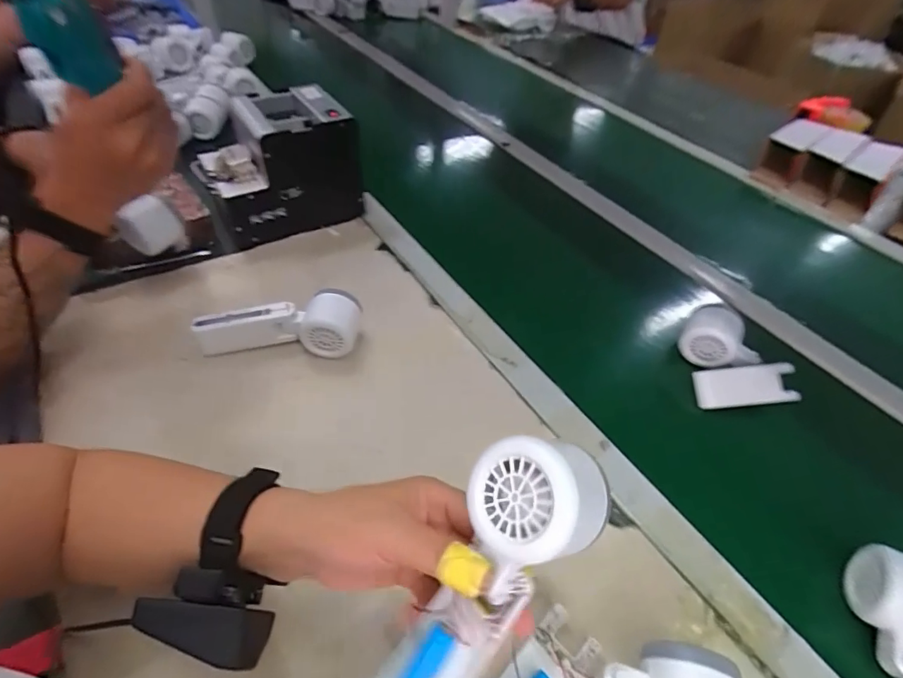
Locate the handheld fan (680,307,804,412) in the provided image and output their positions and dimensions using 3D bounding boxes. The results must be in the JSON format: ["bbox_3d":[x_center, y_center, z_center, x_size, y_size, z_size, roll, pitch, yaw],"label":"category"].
[{"bbox_3d":[0.310,0.020,0.533,0.099,0.059,0.111,0,46,-6],"label":"handheld fan"}]

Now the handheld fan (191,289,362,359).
[{"bbox_3d":[-0.179,-0.012,0.500,0.162,0.052,0.047,-4,46,-10],"label":"handheld fan"}]

